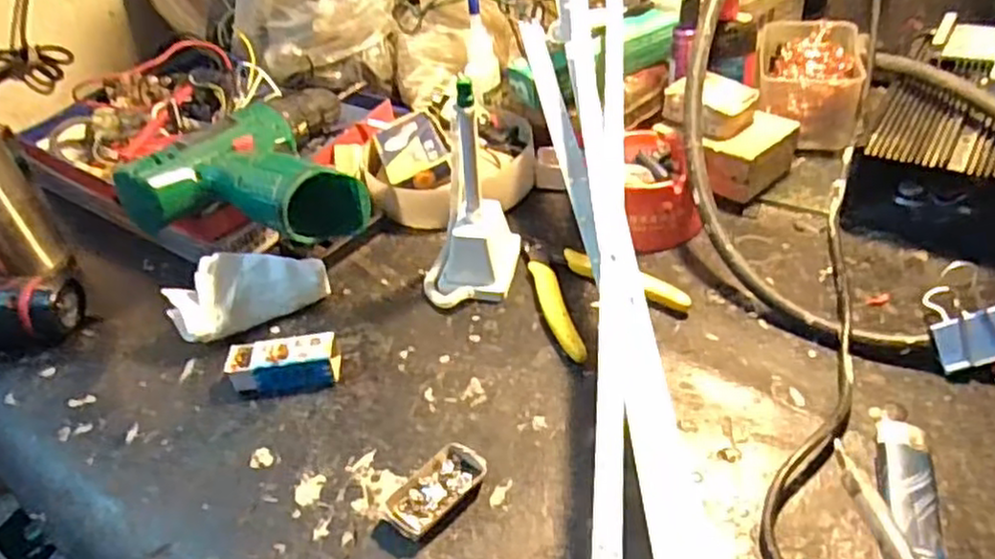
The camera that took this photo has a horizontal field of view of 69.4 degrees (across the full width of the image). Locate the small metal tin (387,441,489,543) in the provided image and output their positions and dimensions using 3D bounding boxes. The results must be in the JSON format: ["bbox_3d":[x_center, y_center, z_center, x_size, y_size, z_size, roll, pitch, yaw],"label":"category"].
[{"bbox_3d":[-0.030,0.101,0.346,0.027,0.010,0.050,29,53,35],"label":"small metal tin"}]

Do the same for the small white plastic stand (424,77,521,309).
[{"bbox_3d":[-0.020,-0.042,0.443,0.066,0.109,0.048,-10,40,-3],"label":"small white plastic stand"}]

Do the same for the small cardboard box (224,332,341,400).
[{"bbox_3d":[-0.123,0.050,0.413,0.060,0.020,0.028,-9,40,-2],"label":"small cardboard box"}]

